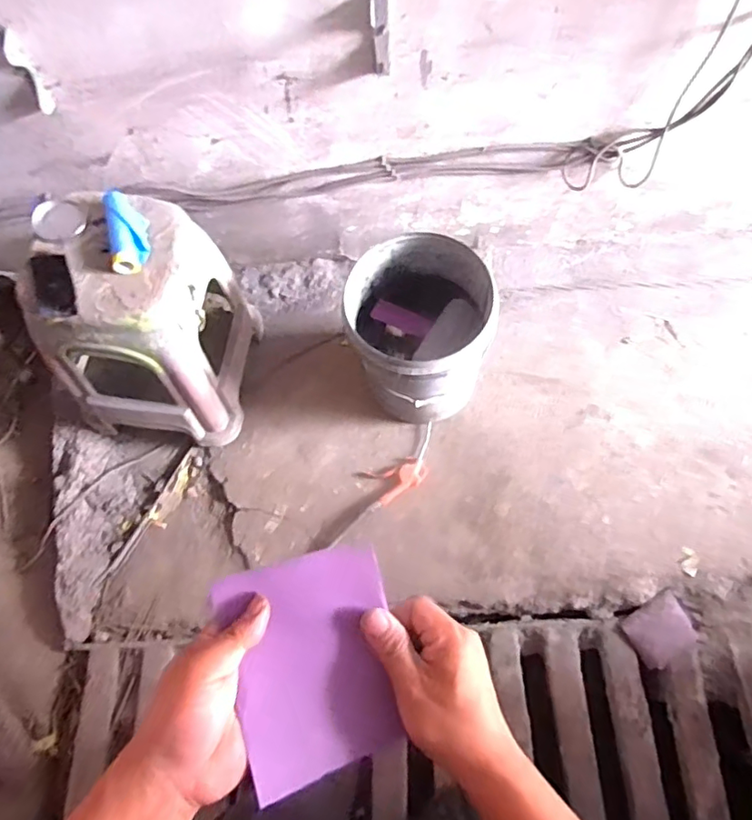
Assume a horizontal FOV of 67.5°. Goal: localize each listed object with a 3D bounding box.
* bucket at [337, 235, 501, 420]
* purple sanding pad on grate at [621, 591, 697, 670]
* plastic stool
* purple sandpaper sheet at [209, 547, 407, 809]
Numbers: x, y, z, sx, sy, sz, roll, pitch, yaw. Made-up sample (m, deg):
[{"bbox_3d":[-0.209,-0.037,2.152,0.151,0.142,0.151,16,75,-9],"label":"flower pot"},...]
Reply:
[{"bbox_3d":[0.107,-0.160,1.320,0.290,0.386,0.306,-1,68,2],"label":"bucket"},{"bbox_3d":[0.632,0.490,1.247,0.132,0.007,0.115,-36,72,6],"label":"purple sanding pad on grate"},{"bbox_3d":[-0.516,-0.191,1.252,0.371,0.506,0.392,9,69,6],"label":"plastic stool"},{"bbox_3d":[-0.040,0.169,0.377,0.107,0.021,0.136,-13,83,-20],"label":"purple sandpaper sheet"}]

